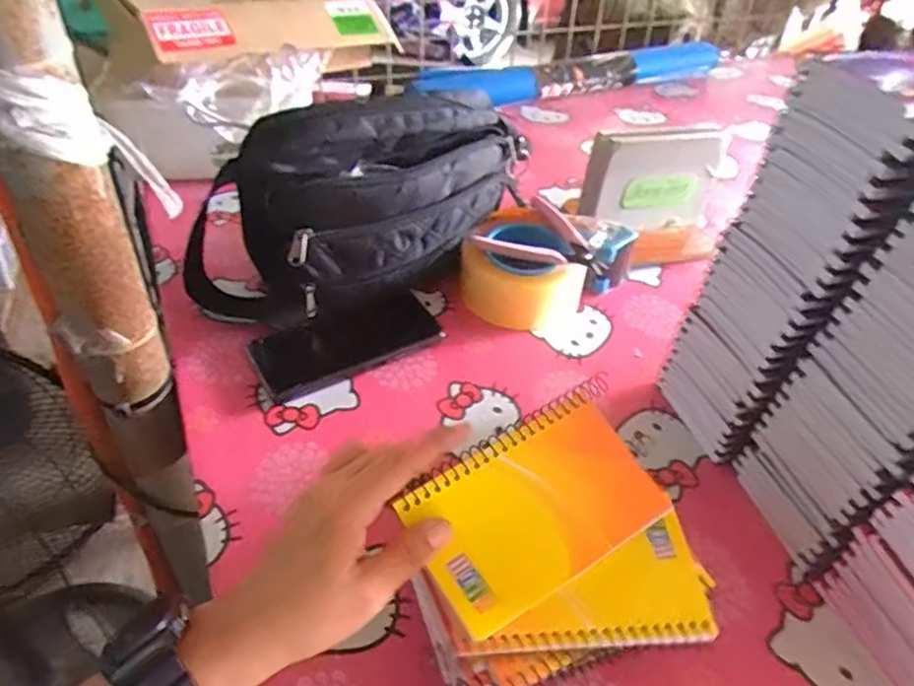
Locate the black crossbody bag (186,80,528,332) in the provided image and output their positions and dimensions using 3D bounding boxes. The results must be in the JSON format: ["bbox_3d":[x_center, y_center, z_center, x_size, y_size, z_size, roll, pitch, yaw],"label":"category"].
[{"bbox_3d":[-0.075,-0.129,0.598,0.334,0.174,0.107,-23,49,-26],"label":"black crossbody bag"}]

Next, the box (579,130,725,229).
[{"bbox_3d":[0.217,-0.179,0.712,0.147,0.111,0.028,-8,44,-12],"label":"box"}]

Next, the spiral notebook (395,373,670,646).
[{"bbox_3d":[0.046,0.084,0.350,0.139,0.007,0.083,-28,69,-21],"label":"spiral notebook"}]

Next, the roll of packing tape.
[{"bbox_3d":[0.056,-0.075,0.639,0.108,0.064,0.122,-15,46,-19],"label":"roll of packing tape"}]

